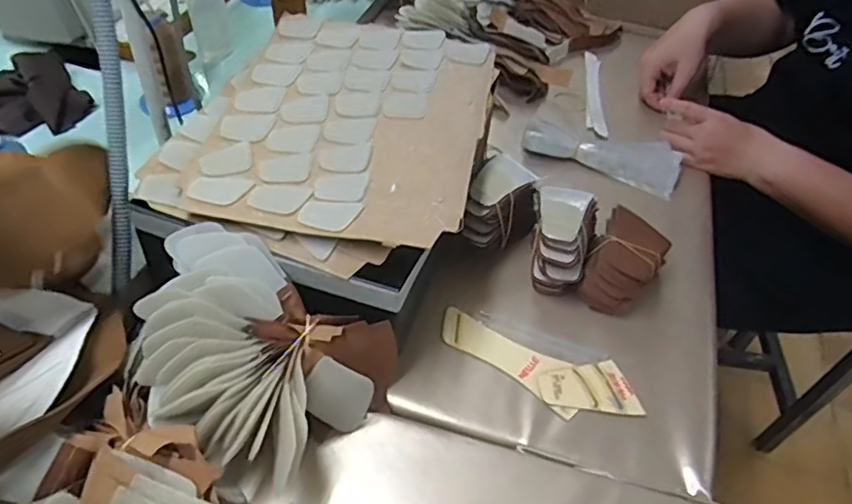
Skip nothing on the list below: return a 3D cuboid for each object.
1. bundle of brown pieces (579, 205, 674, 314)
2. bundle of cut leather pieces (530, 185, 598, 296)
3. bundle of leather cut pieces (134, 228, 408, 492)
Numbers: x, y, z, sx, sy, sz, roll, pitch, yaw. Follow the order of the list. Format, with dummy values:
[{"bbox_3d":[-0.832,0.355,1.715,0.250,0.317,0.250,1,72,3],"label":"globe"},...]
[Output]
[{"bbox_3d":[0.201,0.013,0.615,0.066,0.059,0.092,27,51,17],"label":"bundle of brown pieces"},{"bbox_3d":[0.137,-0.012,0.615,0.061,0.081,0.085,15,48,7],"label":"bundle of cut leather pieces"},{"bbox_3d":[-0.130,0.088,0.472,0.179,0.123,0.143,17,49,10],"label":"bundle of leather cut pieces"}]

